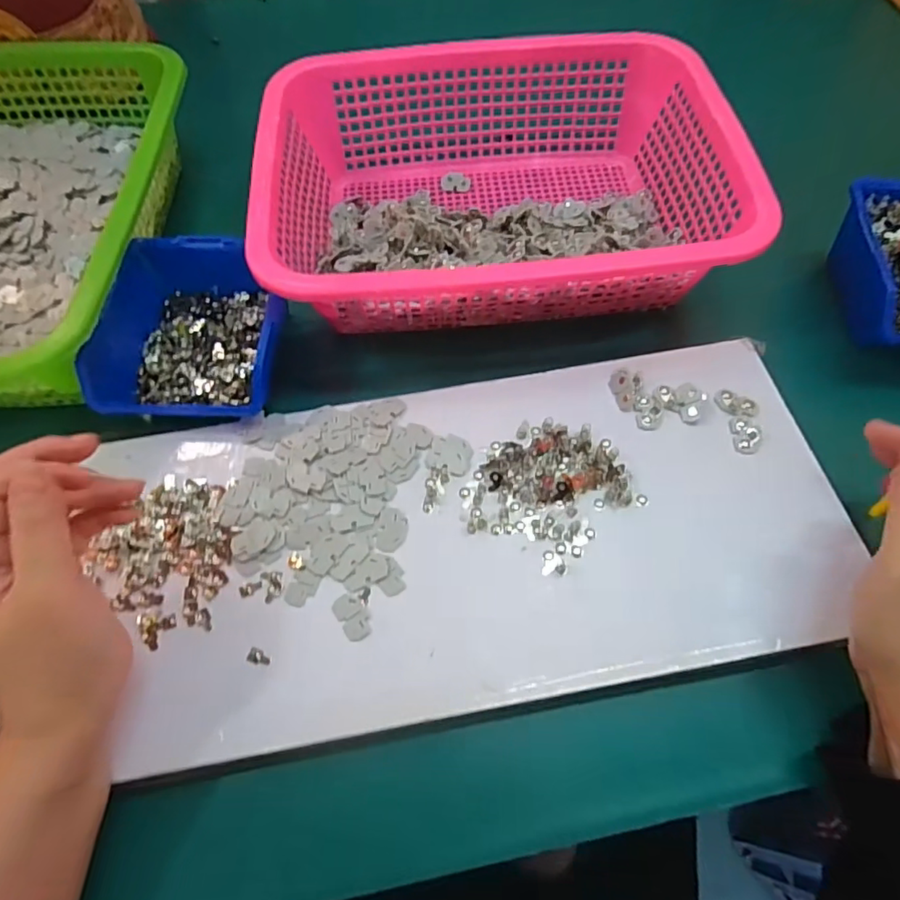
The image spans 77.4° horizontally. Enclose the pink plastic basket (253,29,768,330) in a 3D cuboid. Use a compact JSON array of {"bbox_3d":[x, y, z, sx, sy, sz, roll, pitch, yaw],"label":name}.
[{"bbox_3d":[0.033,-0.208,0.452,0.340,0.099,0.247,-6,65,-1],"label":"pink plastic basket"}]

